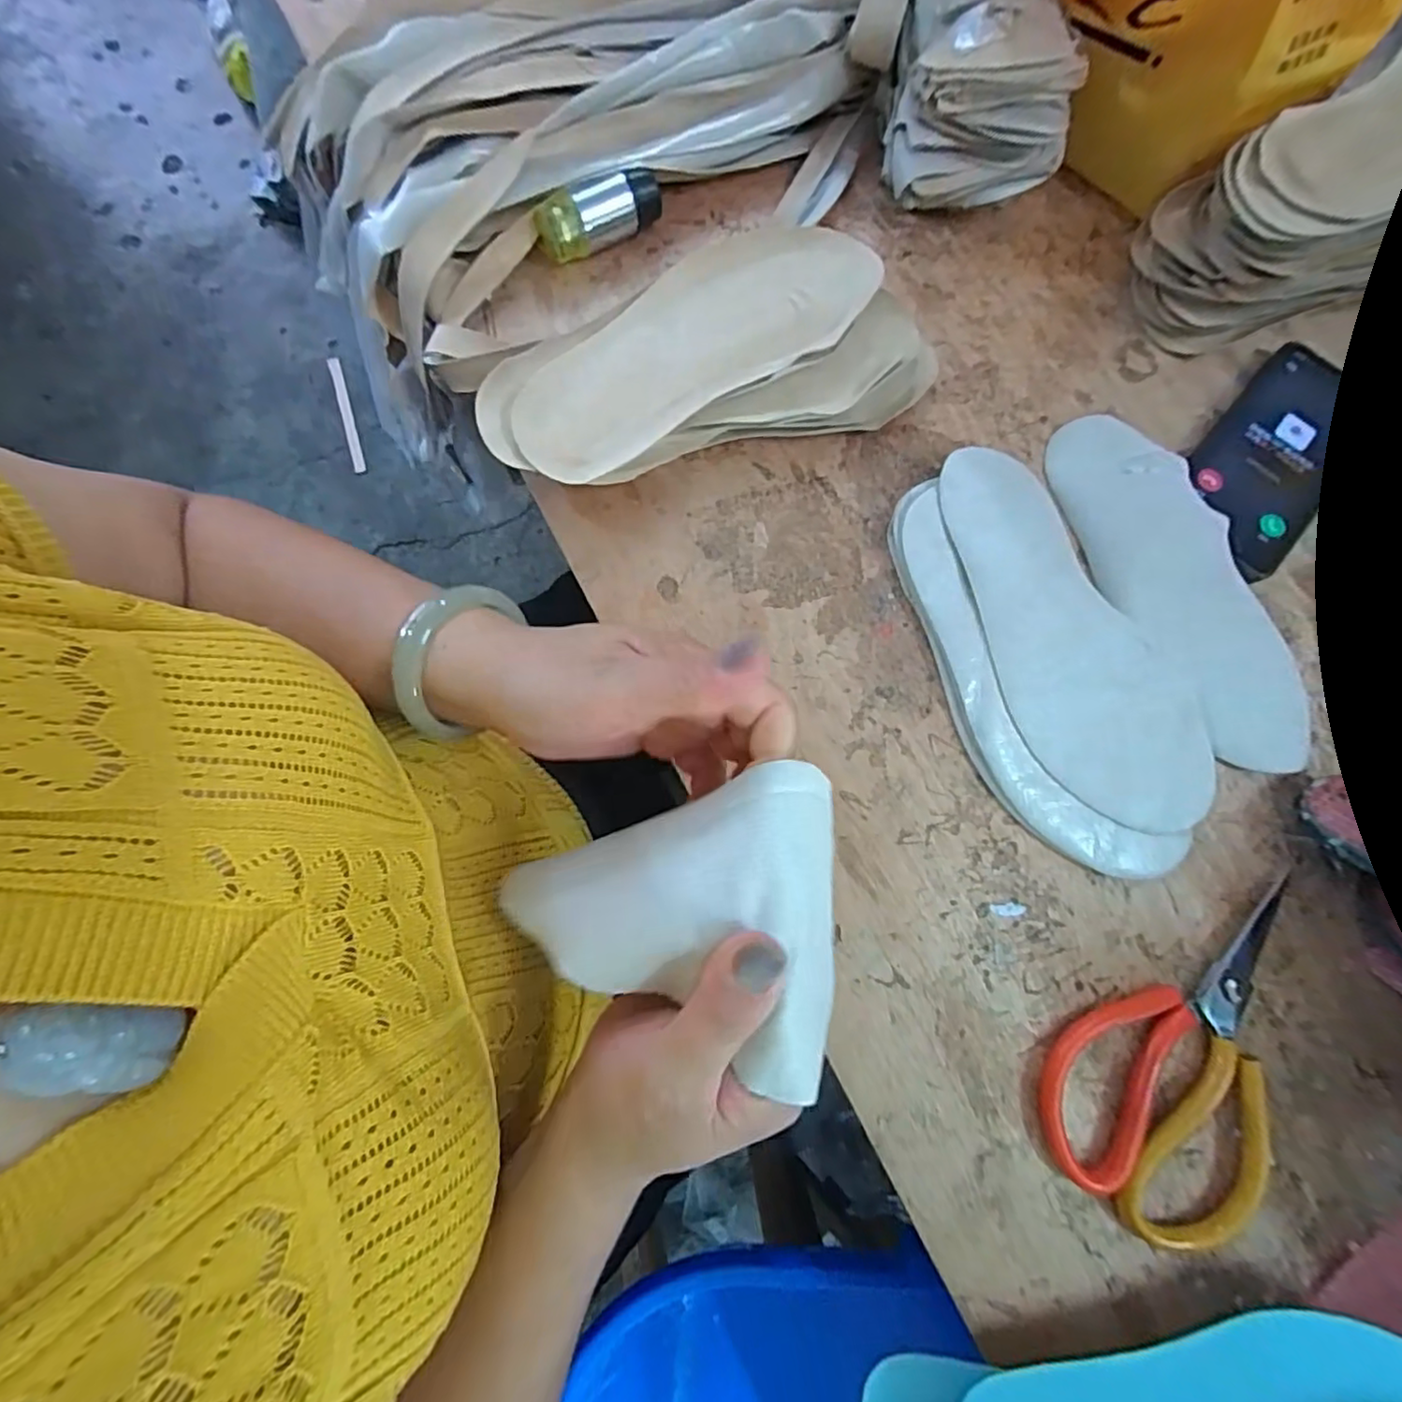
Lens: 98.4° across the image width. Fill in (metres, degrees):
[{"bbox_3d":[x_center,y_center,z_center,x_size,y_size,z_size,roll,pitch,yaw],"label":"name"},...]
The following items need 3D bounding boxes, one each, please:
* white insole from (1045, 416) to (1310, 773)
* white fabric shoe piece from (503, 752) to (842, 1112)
[{"bbox_3d":[0.282,-0.070,0.358,0.091,0.014,0.230,-22,78,-7],"label":"white insole"},{"bbox_3d":[-0.015,0.076,0.219,0.118,0.055,0.099,3,76,-1],"label":"white fabric shoe piece"}]

